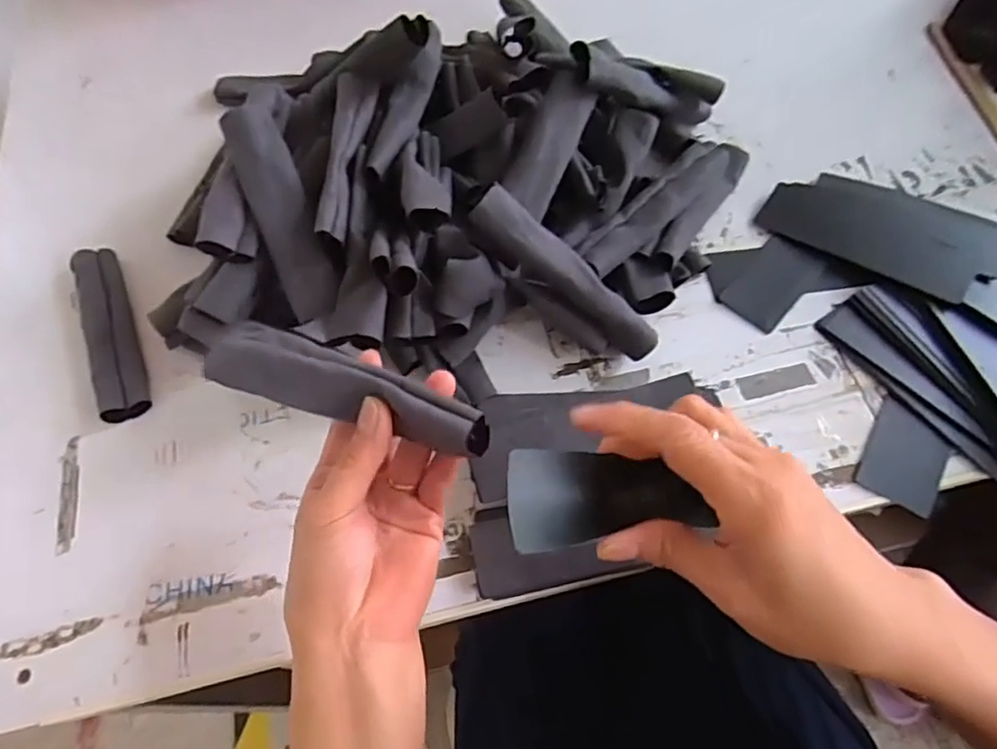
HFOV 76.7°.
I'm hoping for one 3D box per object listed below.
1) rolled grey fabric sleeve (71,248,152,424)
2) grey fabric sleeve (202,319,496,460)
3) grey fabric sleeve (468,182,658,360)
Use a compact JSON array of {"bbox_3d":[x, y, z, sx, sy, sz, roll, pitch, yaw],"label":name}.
[{"bbox_3d":[-0.287,-0.032,0.466,0.031,0.018,0.152,-24,64,-9],"label":"rolled grey fabric sleeve"},{"bbox_3d":[-0.075,0.006,0.304,0.150,0.020,0.035,17,65,16],"label":"grey fabric sleeve"},{"bbox_3d":[0.045,-0.064,0.415,0.147,0.023,0.031,39,68,-11],"label":"grey fabric sleeve"}]

